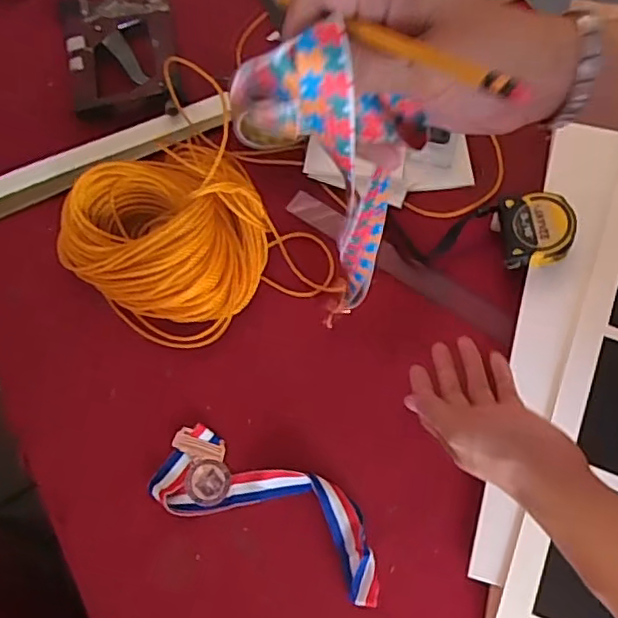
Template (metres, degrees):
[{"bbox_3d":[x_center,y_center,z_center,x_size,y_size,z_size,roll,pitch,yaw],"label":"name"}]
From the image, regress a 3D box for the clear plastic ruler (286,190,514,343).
[{"bbox_3d":[0.086,-0.044,0.596,0.251,0.005,0.028,34,75,14],"label":"clear plastic ruler"}]

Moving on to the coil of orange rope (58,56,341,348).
[{"bbox_3d":[-0.131,-0.095,0.582,0.214,0.085,0.253,-36,72,-10],"label":"coil of orange rope"}]

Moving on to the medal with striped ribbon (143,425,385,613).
[{"bbox_3d":[-0.032,0.166,0.512,0.206,0.016,0.074,22,72,10],"label":"medal with striped ribbon"}]

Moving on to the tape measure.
[{"bbox_3d":[0.214,-0.072,0.573,0.059,0.043,0.063,-5,70,1],"label":"tape measure"}]

